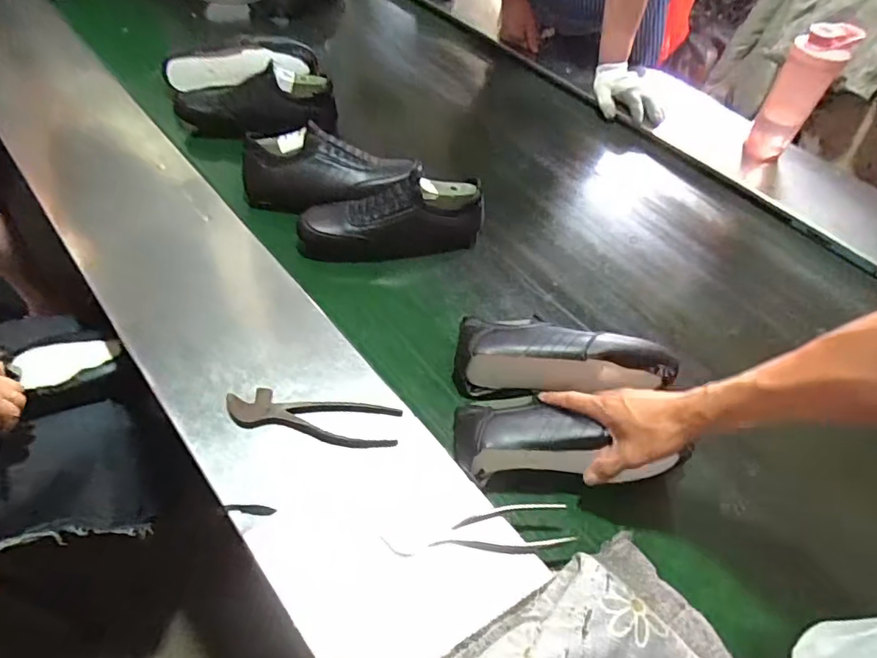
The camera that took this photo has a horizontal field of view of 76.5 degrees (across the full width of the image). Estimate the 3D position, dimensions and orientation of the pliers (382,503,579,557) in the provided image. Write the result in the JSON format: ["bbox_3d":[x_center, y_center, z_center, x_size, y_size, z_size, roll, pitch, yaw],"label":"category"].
[{"bbox_3d":[0.041,0.206,0.565,0.189,0.012,0.047,-1,51,-7],"label":"pliers"}]

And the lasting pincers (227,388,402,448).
[{"bbox_3d":[-0.143,0.101,0.630,0.194,0.010,0.055,8,51,1],"label":"lasting pincers"}]

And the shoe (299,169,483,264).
[{"bbox_3d":[-0.071,-0.173,0.841,0.271,0.106,0.099,-1,51,-7],"label":"shoe"}]

